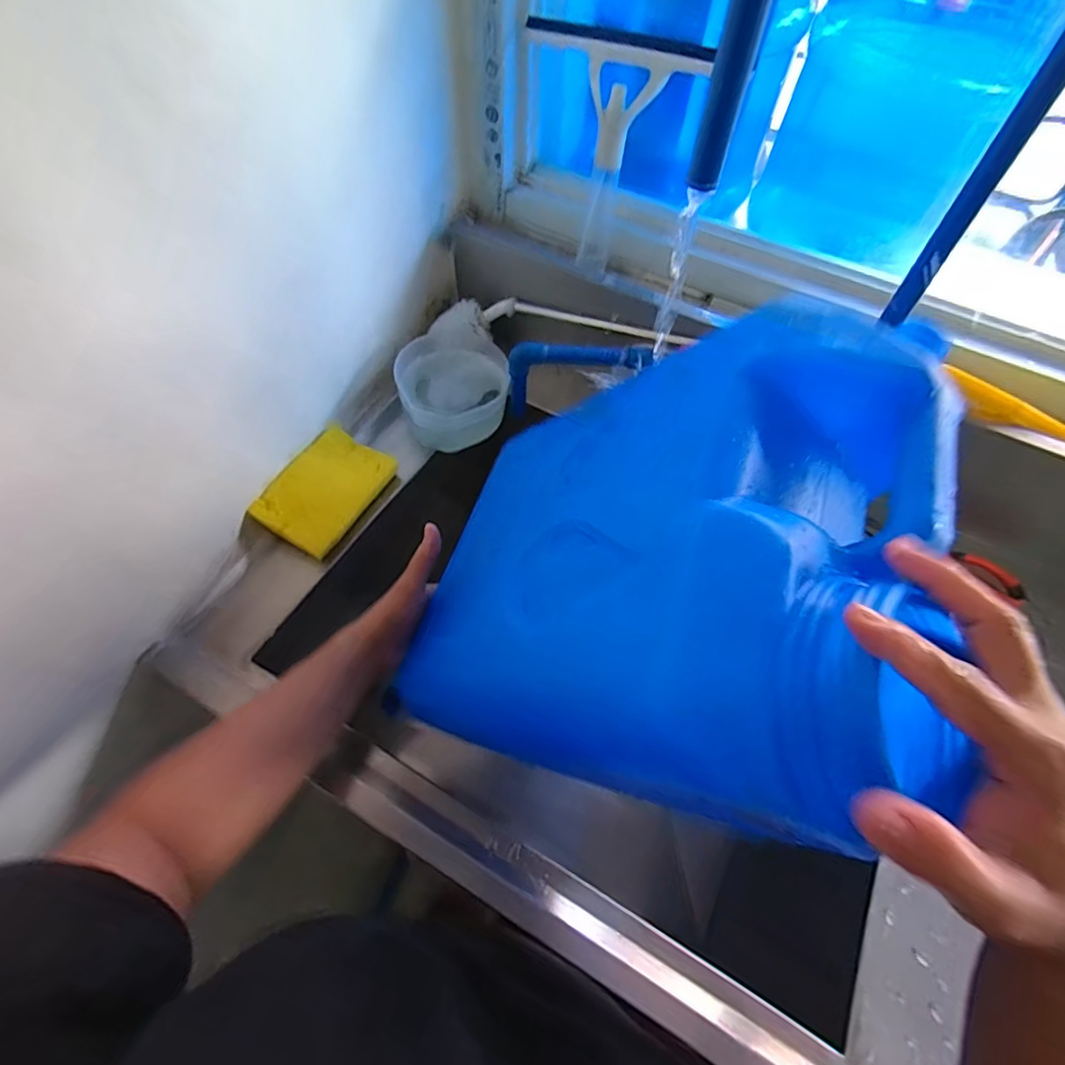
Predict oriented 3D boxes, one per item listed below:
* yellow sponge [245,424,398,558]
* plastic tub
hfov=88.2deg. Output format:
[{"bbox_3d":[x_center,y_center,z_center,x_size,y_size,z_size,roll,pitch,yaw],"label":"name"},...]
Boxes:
[{"bbox_3d":[-0.239,-0.050,0.640,0.096,0.027,0.147,32,61,-1],"label":"yellow sponge"},{"bbox_3d":[-0.102,-0.184,0.729,0.139,0.079,0.135,1,59,-2],"label":"plastic tub"}]

